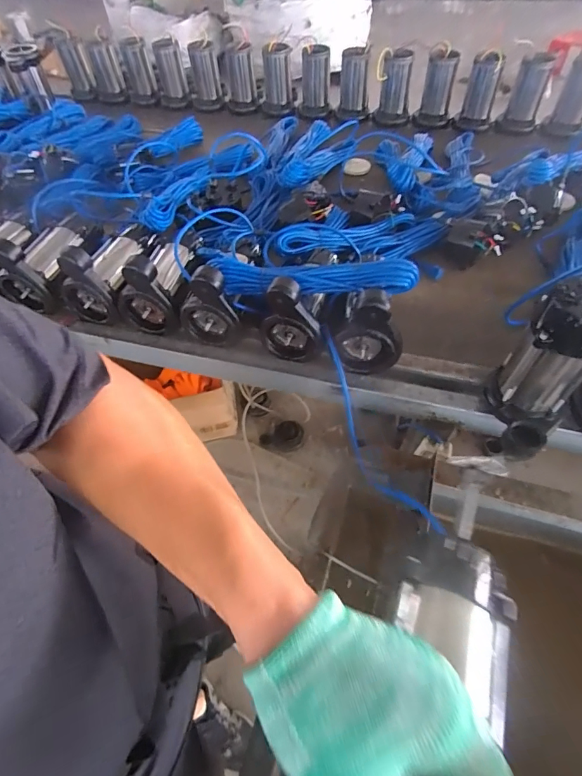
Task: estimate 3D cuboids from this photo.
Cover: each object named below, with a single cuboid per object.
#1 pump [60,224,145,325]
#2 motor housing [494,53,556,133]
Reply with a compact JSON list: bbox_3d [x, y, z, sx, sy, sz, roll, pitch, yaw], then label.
[{"bbox_3d":[-0.377,-0.270,0.858,0.095,0.131,0.219,5,54,6],"label":"pump"},{"bbox_3d":[0.693,-0.863,1.222,0.114,0.181,0.097,18,56,15],"label":"motor housing"}]

